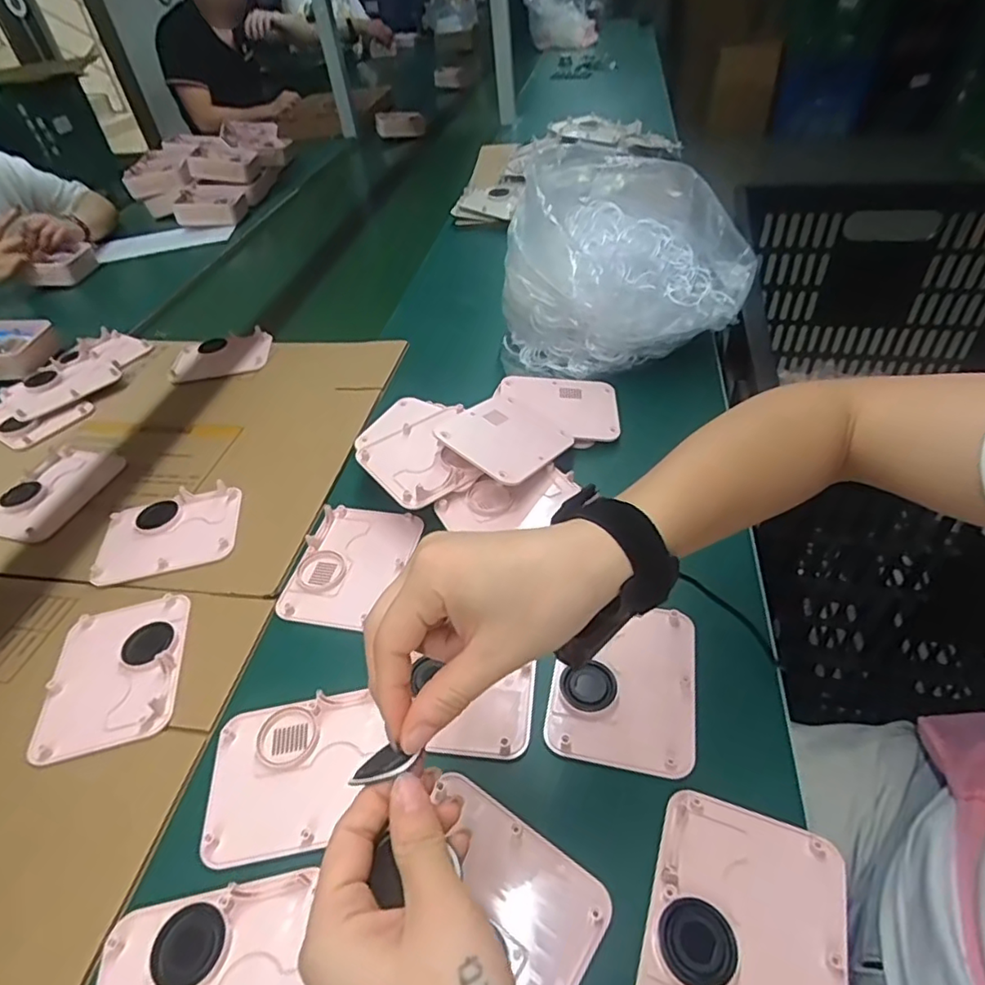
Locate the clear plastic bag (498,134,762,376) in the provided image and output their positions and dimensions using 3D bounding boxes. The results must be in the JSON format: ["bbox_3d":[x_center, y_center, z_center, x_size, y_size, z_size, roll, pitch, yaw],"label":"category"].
[{"bbox_3d":[0.148,-0.252,0.678,0.274,0.187,0.175,2,44,7],"label":"clear plastic bag"}]

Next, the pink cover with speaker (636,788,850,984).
[{"bbox_3d":[0.134,0.233,0.314,0.096,0.011,0.124,13,46,18],"label":"pink cover with speaker"}]

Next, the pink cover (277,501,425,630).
[{"bbox_3d":[-0.122,0.060,0.518,0.091,0.010,0.124,6,45,12],"label":"pink cover"}]

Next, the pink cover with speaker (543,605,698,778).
[{"bbox_3d":[0.094,0.131,0.419,0.097,0.010,0.121,7,45,13],"label":"pink cover with speaker"}]

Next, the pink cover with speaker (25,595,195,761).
[{"bbox_3d":[-0.286,0.135,0.451,0.095,0.013,0.121,-13,44,-8],"label":"pink cover with speaker"}]

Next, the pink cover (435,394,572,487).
[{"bbox_3d":[0.013,-0.054,0.565,0.096,0.008,0.123,35,39,16],"label":"pink cover"}]

